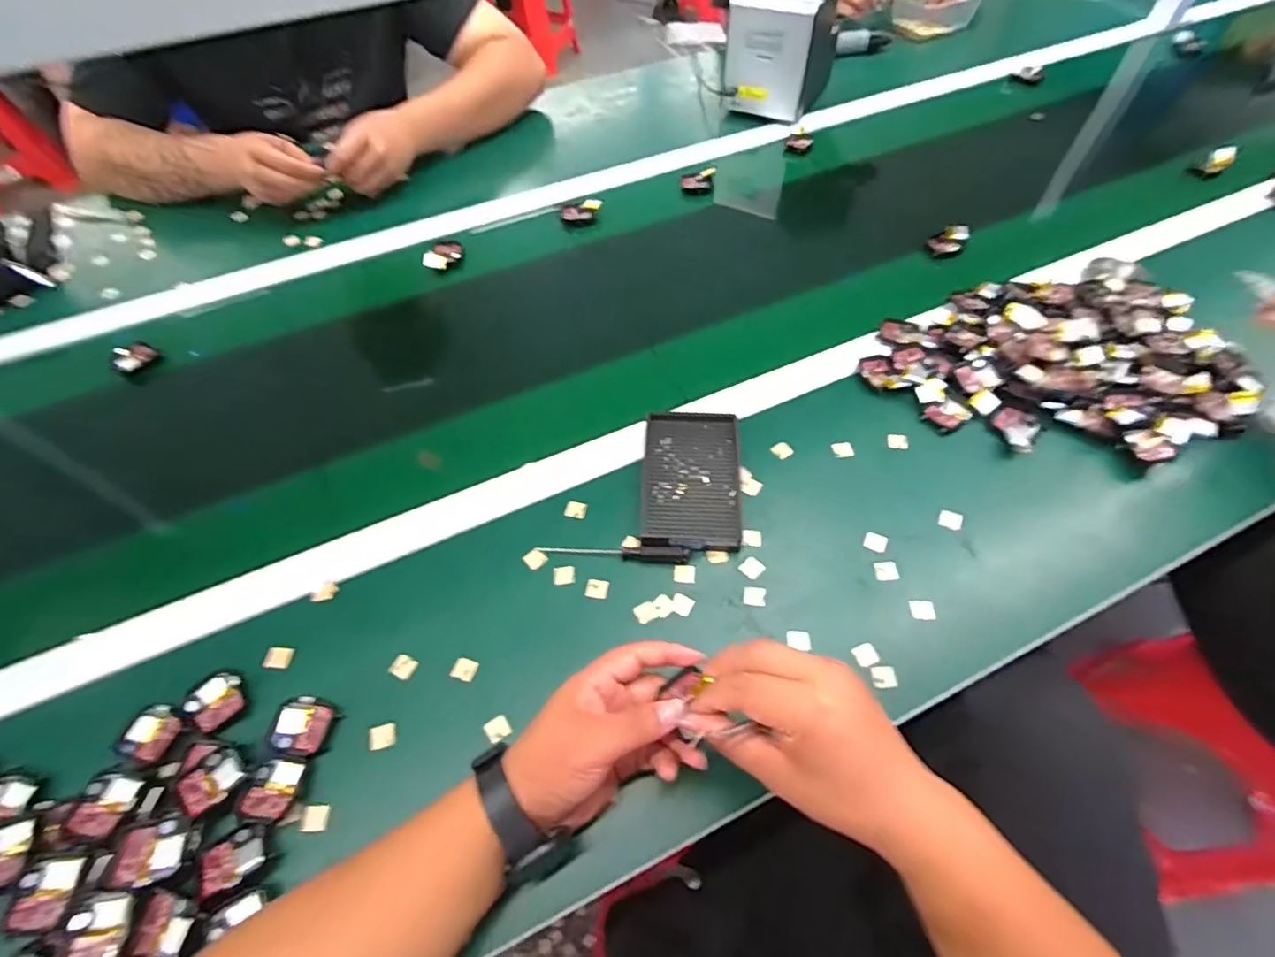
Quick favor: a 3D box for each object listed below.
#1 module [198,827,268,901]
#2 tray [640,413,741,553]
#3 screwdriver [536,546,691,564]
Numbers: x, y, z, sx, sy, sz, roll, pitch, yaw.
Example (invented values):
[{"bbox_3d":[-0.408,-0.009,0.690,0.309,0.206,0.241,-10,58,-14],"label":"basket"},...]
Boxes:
[{"bbox_3d":[-0.270,0.256,0.383,0.038,0.013,0.037,-30,62,-16],"label":"module"},{"bbox_3d":[0.050,0.000,0.536,0.087,0.023,0.139,2,58,3],"label":"tray"},{"bbox_3d":[-0.021,0.063,0.505,0.132,0.009,0.012,5,58,5],"label":"screwdriver"}]

